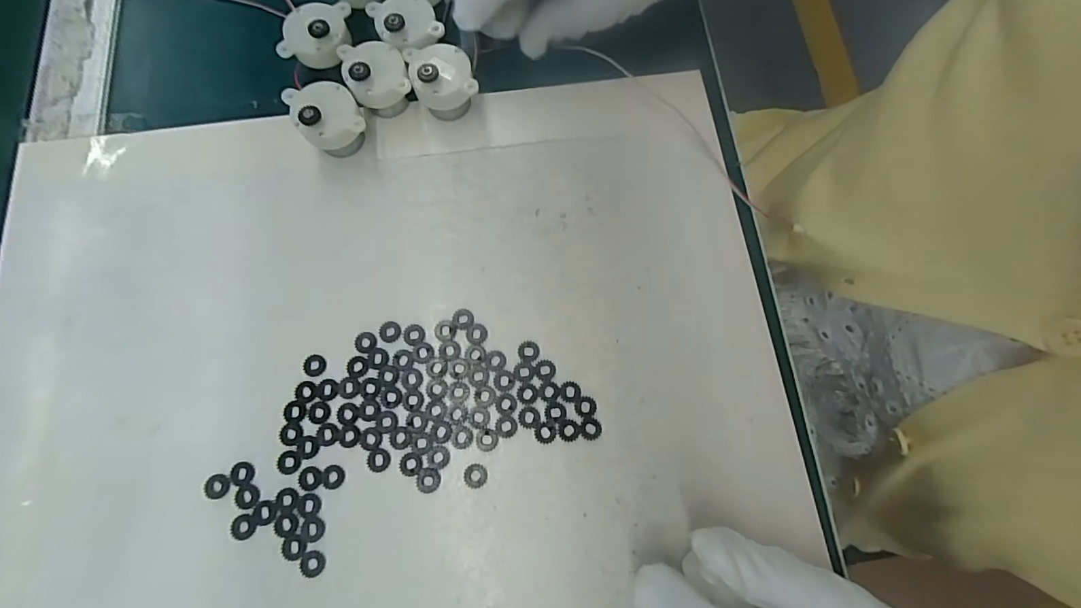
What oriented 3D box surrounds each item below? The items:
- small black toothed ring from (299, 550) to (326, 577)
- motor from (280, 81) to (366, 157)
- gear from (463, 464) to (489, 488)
[{"bbox_3d":[-0.101,0.114,0.203,0.011,0.004,0.011,0,75,-1],"label":"small black toothed ring"},{"bbox_3d":[-0.109,-0.095,0.244,0.032,0.031,0.037,-25,77,-7],"label":"motor"},{"bbox_3d":[-0.030,0.079,0.214,0.011,0.004,0.011,0,75,-1],"label":"gear"}]

